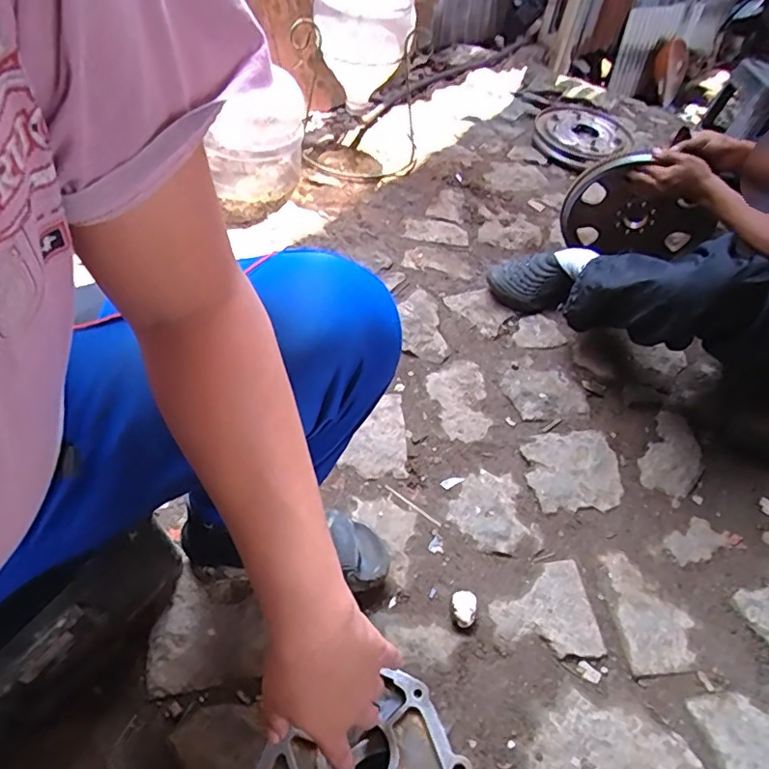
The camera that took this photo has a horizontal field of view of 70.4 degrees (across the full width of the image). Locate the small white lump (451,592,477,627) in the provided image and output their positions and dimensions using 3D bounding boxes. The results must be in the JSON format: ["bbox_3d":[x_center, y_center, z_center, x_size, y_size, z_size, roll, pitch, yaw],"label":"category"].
[{"bbox_3d":[0.118,0.337,0.815,0.035,0.033,0.046,4,50,-1],"label":"small white lump"}]

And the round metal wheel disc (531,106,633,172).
[{"bbox_3d":[0.600,-0.761,1.685,0.278,0.098,0.293,3,53,-4],"label":"round metal wheel disc"}]

